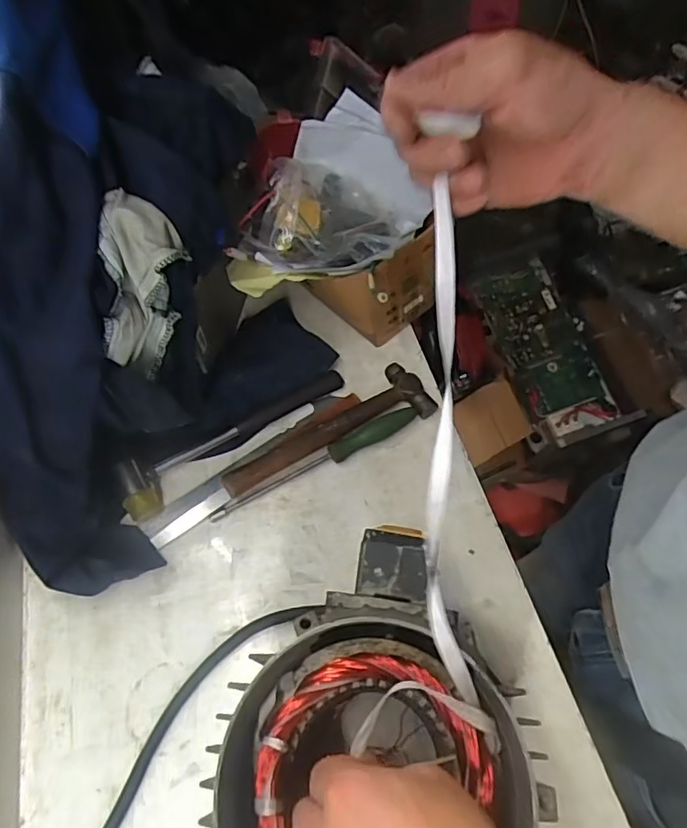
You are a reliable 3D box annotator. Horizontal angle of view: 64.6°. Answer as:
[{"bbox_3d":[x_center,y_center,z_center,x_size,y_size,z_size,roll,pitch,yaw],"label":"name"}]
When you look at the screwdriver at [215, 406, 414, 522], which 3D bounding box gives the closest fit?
[{"bbox_3d":[-0.029,0.051,0.580,0.241,0.022,0.019,-26,64,-13],"label":"screwdriver"}]

